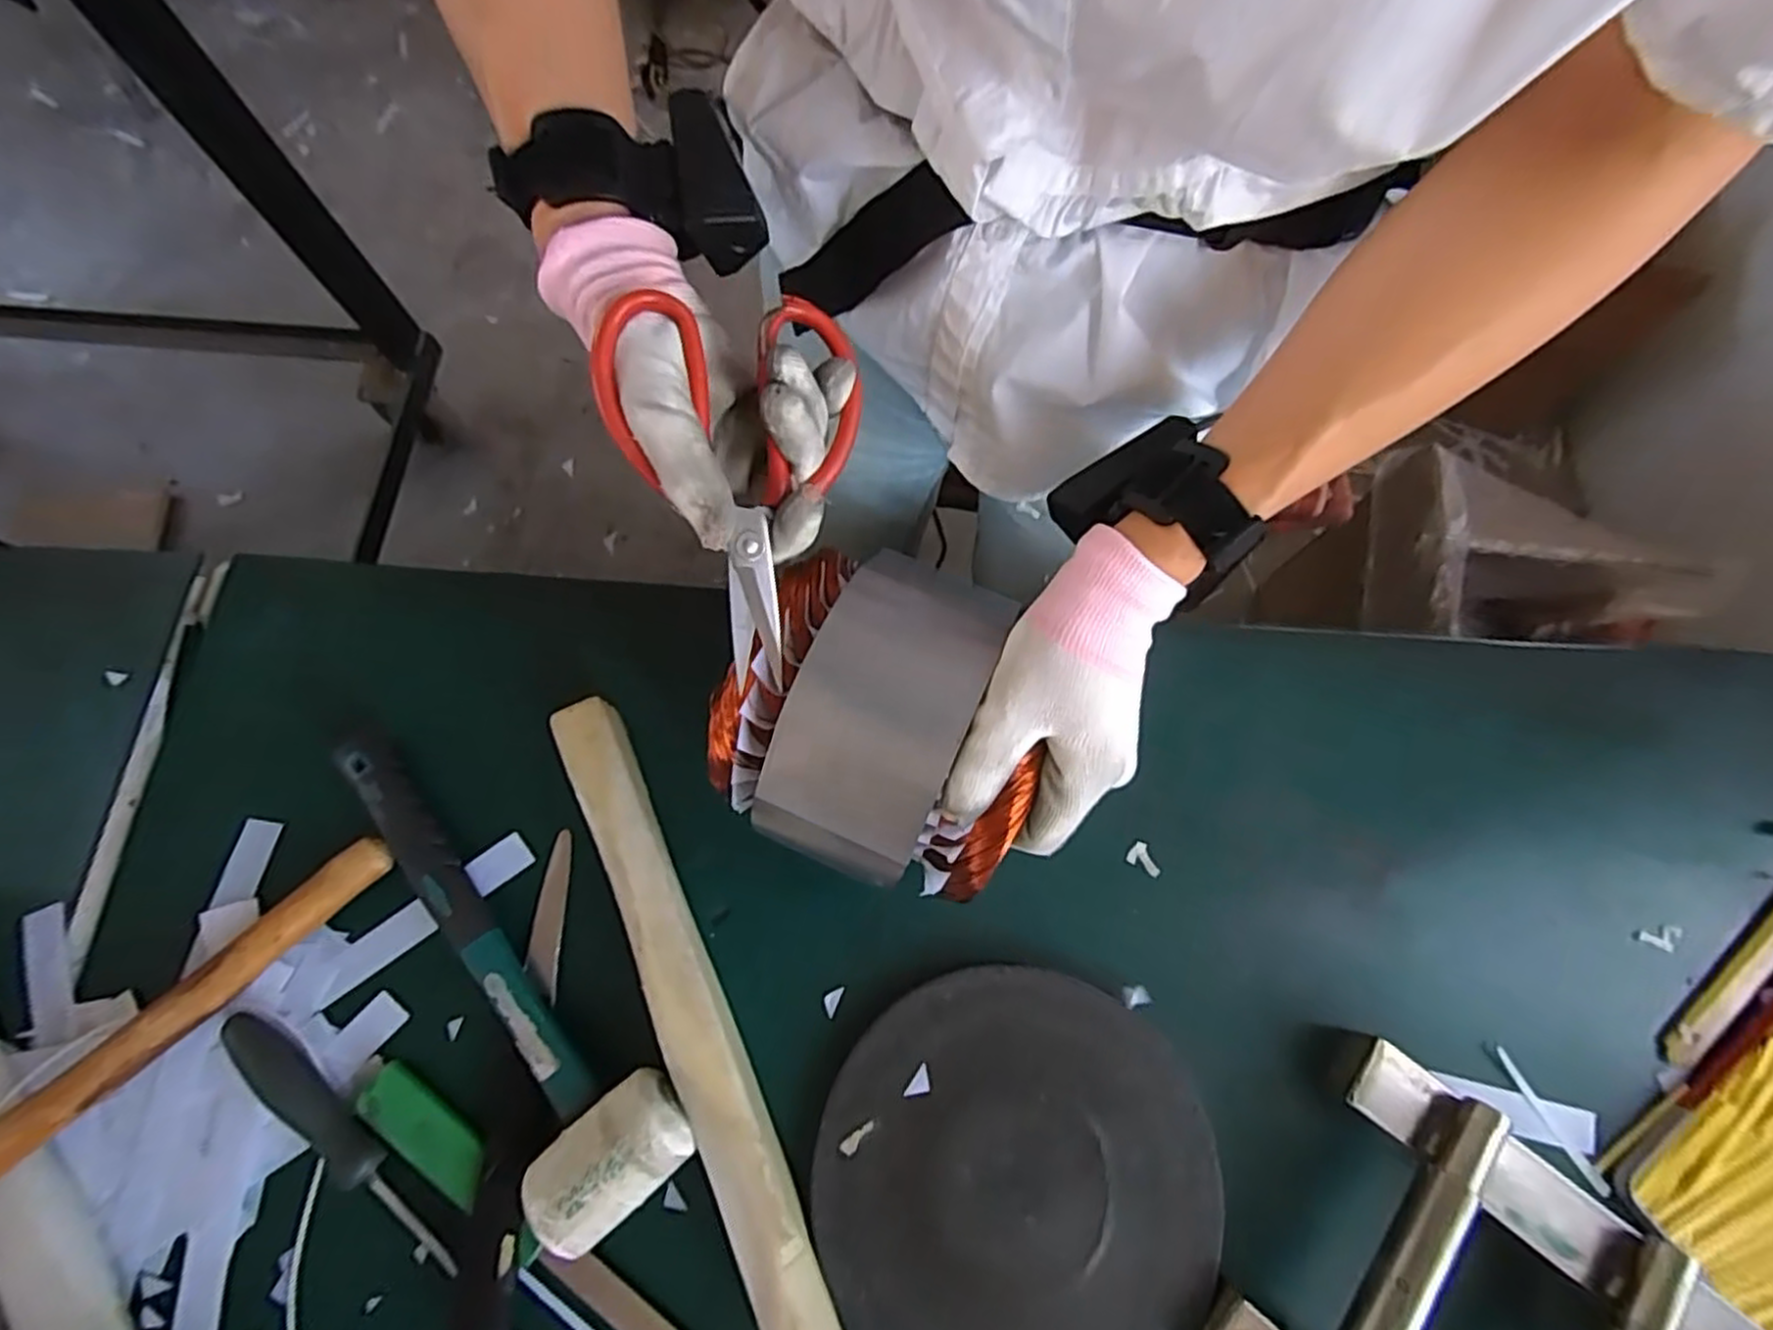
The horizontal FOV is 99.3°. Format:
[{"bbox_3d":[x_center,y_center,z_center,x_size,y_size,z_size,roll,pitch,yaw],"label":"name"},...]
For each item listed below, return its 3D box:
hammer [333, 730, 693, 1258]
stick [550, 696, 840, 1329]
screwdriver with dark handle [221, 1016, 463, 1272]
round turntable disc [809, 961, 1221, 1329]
[{"bbox_3d":[-0.210,0.151,0.381,0.070,0.044,0.277,-43,77,-13],"label":"hammer"},{"bbox_3d":[-0.099,0.171,0.378,0.035,0.035,0.330,-24,74,-8],"label":"stick"},{"bbox_3d":[-0.266,0.231,0.362,0.159,0.022,0.020,41,76,12],"label":"screwdriver with dark handle"},{"bbox_3d":[0.063,0.257,0.371,0.189,0.011,0.195,0,73,-1],"label":"round turntable disc"}]

